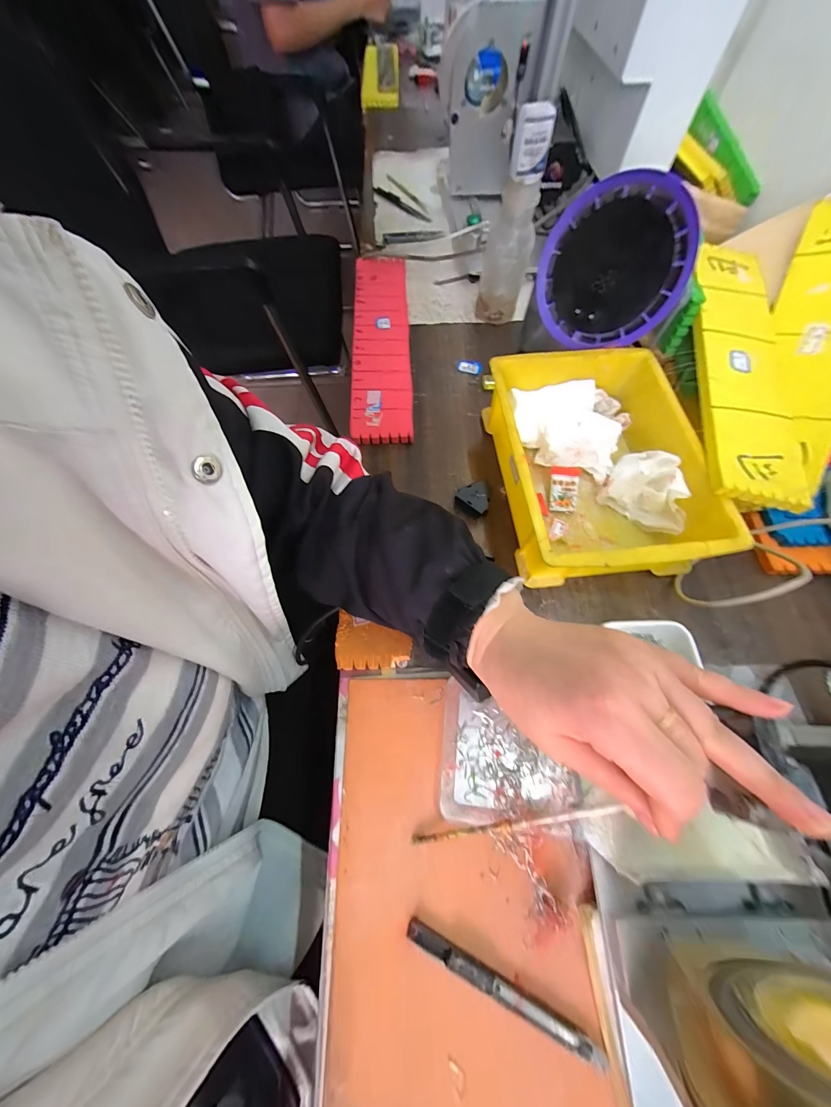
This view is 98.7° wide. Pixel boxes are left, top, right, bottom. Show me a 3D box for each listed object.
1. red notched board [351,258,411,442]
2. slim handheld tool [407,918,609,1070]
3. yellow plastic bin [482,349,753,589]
[{"bbox_3d":[-0.046,-0.288,0.486,0.074,0.033,0.341,-3,65,1],"label":"red notched board"},{"bbox_3d":[0.056,0.286,0.231,0.134,0.008,0.011,24,69,13],"label":"slim handheld tool"},{"bbox_3d":[0.181,-0.093,0.365,0.176,0.071,0.243,-7,65,-1],"label":"yellow plastic bin"}]

